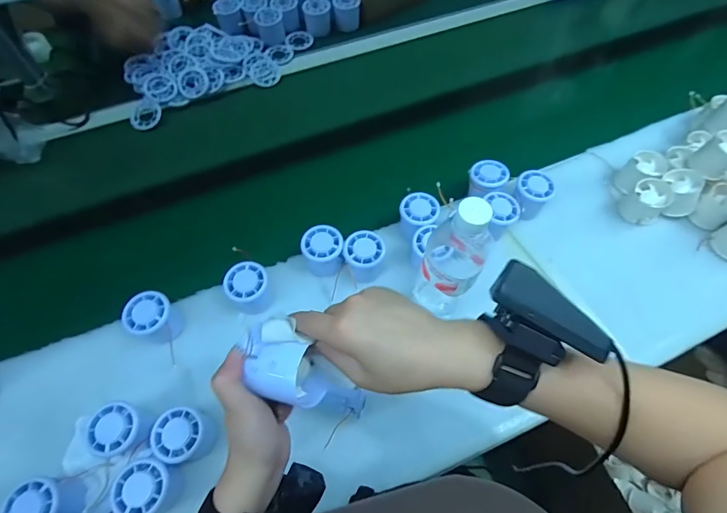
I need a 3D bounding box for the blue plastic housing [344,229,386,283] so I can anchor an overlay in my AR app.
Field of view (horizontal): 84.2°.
[{"bbox_3d":[0.002,0.003,0.564,0.054,0.053,0.064,-4,63,-2],"label":"blue plastic housing"}]

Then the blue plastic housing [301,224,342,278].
[{"bbox_3d":[-0.061,-0.006,0.567,0.064,0.053,0.062,8,63,4],"label":"blue plastic housing"}]

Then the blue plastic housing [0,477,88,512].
[{"bbox_3d":[-0.330,0.258,0.416,0.055,0.045,0.050,0,63,0],"label":"blue plastic housing"}]

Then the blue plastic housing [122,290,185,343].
[{"bbox_3d":[-0.268,0.081,0.519,0.054,0.059,0.052,0,63,0],"label":"blue plastic housing"}]

